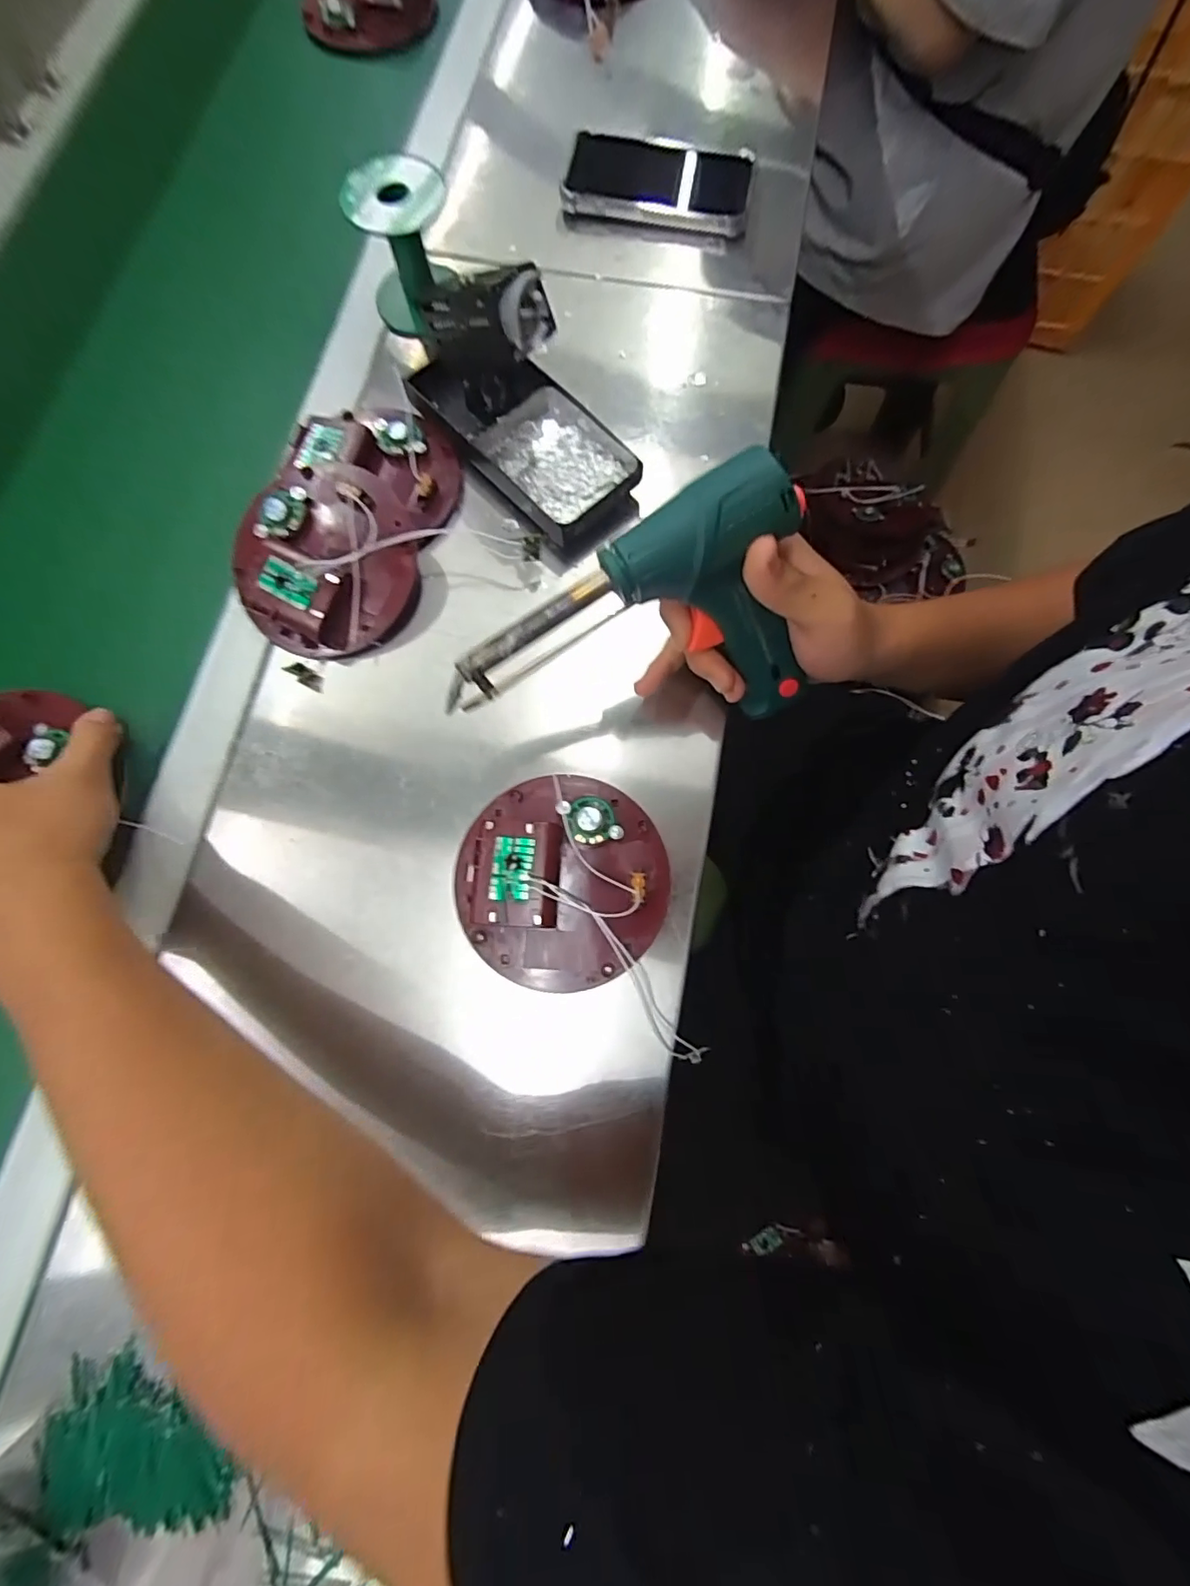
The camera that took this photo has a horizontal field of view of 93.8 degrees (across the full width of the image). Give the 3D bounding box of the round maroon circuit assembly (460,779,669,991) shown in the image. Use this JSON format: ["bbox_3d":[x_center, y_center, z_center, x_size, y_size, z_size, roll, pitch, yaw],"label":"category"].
[{"bbox_3d":[-0.018,0.048,0.316,0.118,0.023,0.118,0,77,0],"label":"round maroon circuit assembly"}]

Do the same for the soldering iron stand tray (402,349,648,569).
[{"bbox_3d":[-0.048,-0.245,0.380,0.082,0.030,0.171,-40,80,-8],"label":"soldering iron stand tray"}]

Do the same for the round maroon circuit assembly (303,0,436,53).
[{"bbox_3d":[-0.207,-0.712,0.500,0.119,0.021,0.092,19,78,5],"label":"round maroon circuit assembly"}]

